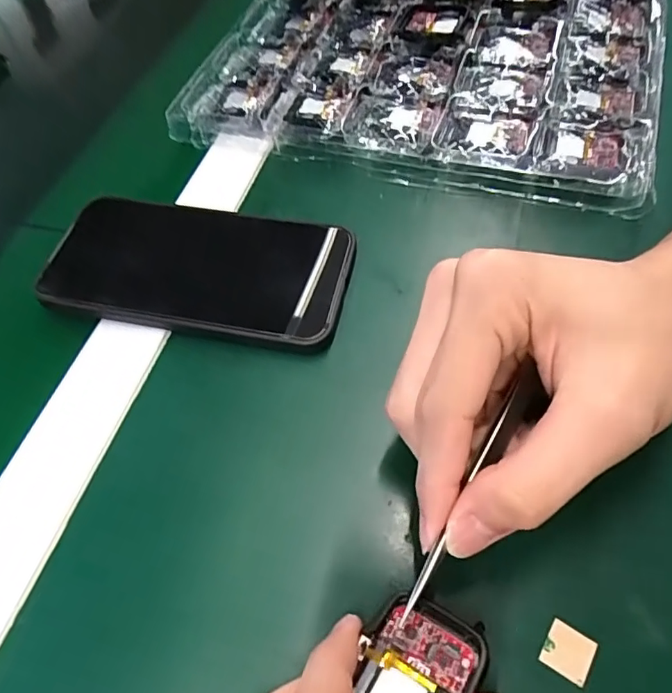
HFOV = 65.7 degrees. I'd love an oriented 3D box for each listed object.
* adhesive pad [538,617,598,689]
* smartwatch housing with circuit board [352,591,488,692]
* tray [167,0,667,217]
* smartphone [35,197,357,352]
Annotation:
[{"bbox_3d":[0.081,0.106,0.180,0.015,0.004,0.015,27,65,19],"label":"adhesive pad"},{"bbox_3d":[0.025,0.104,0.166,0.035,0.011,0.044,26,65,19],"label":"smartwatch housing with circuit board"},{"bbox_3d":[0.065,-0.215,0.362,0.299,0.024,0.262,16,62,13],"label":"tray"},{"bbox_3d":[-0.072,-0.044,0.277,0.154,0.014,0.078,8,59,11],"label":"smartphone"}]

